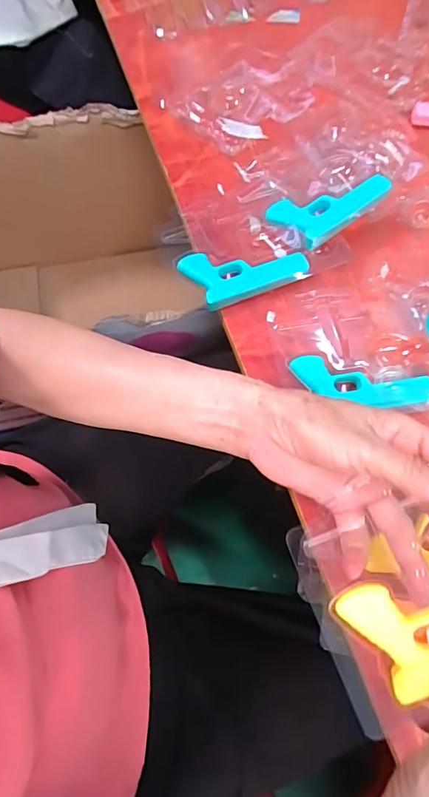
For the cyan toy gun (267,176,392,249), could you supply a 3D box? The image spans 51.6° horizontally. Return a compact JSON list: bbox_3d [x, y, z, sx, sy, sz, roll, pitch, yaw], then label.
[{"bbox_3d":[0.112,-0.193,0.434,0.107,0.013,0.063,-37,75,-4],"label":"cyan toy gun"}]

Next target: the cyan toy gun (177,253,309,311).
[{"bbox_3d":[0.028,-0.128,0.437,0.112,0.013,0.061,-21,70,-7],"label":"cyan toy gun"}]

